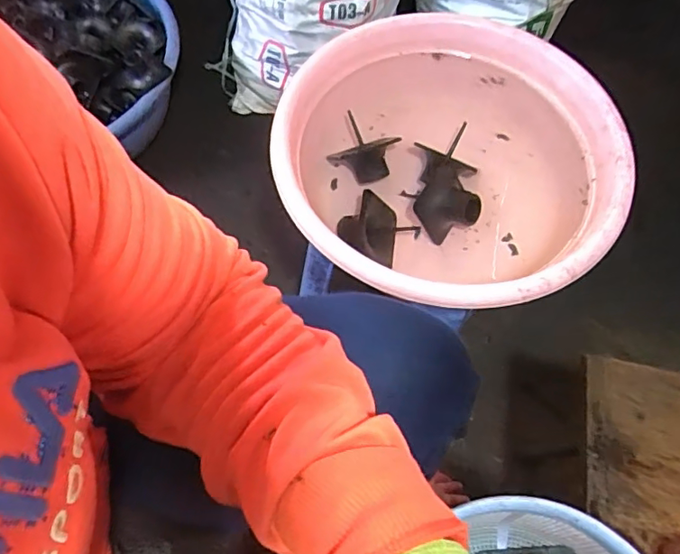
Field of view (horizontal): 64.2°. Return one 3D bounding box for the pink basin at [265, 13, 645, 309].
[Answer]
[{"bbox_3d":[0.140,-0.138,0.713,0.406,0.129,0.407,1,65,-2],"label":"pink basin"}]

